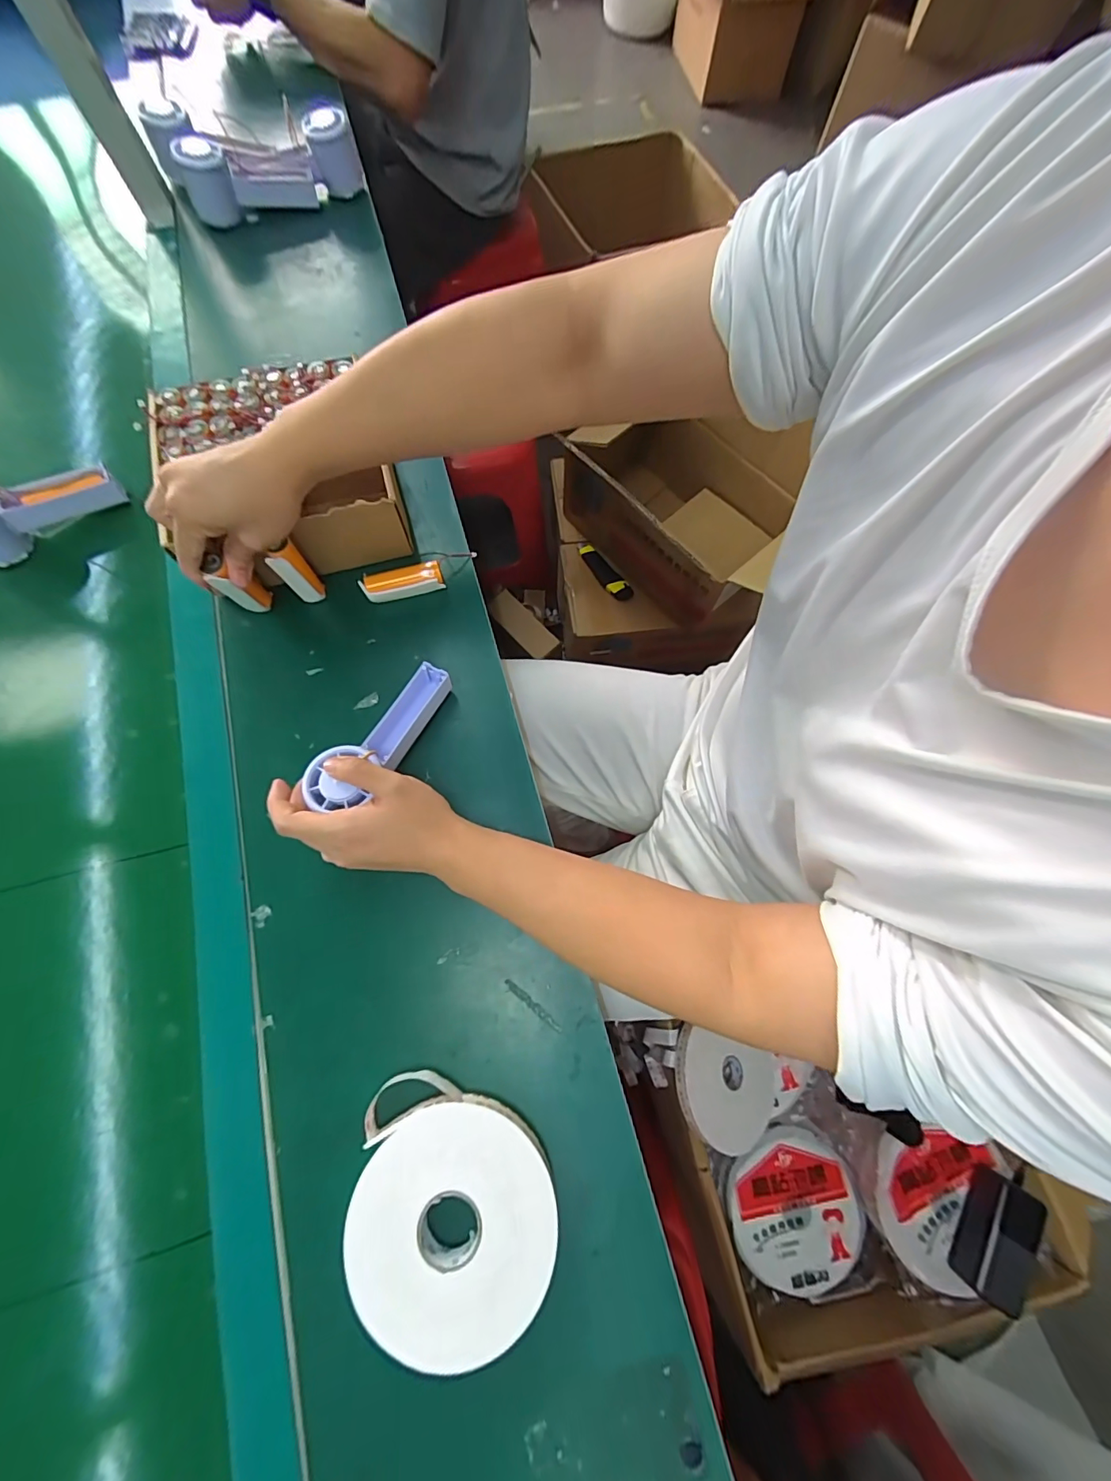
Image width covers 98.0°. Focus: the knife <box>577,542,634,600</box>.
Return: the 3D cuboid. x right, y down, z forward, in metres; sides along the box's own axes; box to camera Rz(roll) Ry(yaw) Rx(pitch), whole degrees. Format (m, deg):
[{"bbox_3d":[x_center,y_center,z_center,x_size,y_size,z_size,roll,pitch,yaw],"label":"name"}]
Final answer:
[{"bbox_3d":[0.092,-0.330,0.930,0.036,0.014,0.158,-32,76,-10],"label":"knife"}]

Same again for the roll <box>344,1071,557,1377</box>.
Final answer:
[{"bbox_3d":[-0.068,0.314,0.319,0.130,0.016,0.143,0,73,1],"label":"roll"}]

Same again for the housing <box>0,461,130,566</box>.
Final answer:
[{"bbox_3d":[-0.506,-0.225,0.471,0.145,0.069,0.042,-30,75,-21],"label":"housing"}]

